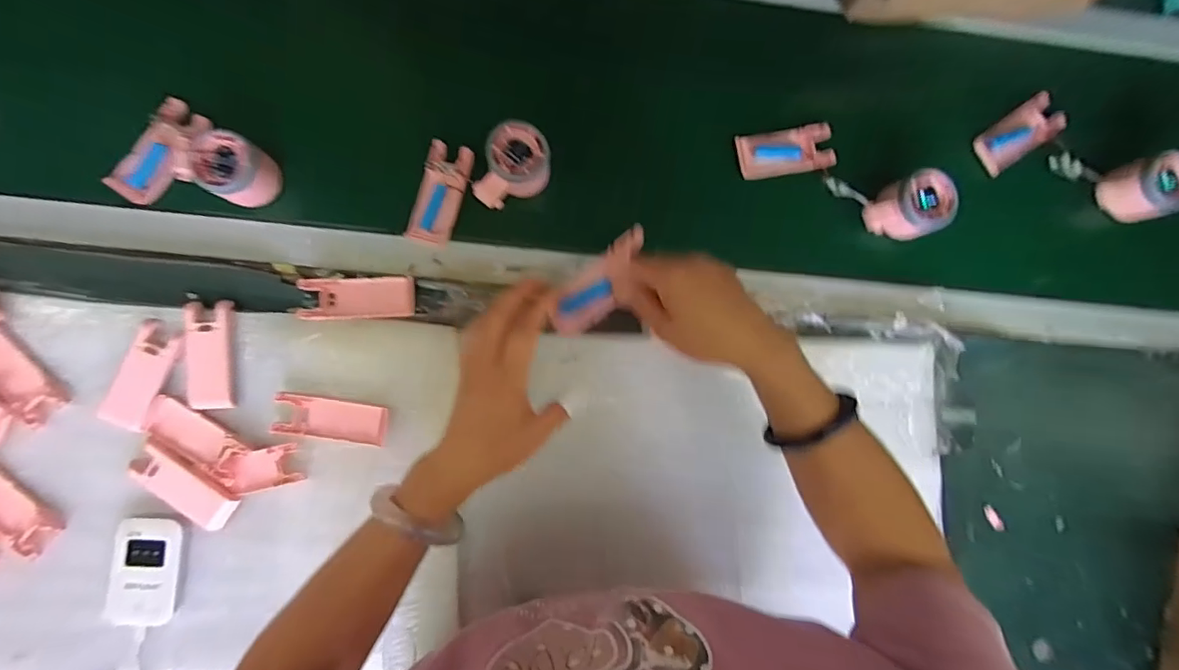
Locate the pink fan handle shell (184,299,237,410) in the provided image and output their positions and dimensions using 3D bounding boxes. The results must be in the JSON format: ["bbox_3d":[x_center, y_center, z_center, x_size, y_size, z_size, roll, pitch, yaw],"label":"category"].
[{"bbox_3d":[-0.365,0.019,0.501,0.043,0.008,0.102,-1,88,-5],"label":"pink fan handle shell"}]

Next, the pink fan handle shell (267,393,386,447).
[{"bbox_3d":[-0.249,0.082,0.506,0.101,0.013,0.039,9,87,-4],"label":"pink fan handle shell"}]

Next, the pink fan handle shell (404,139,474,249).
[{"bbox_3d":[-0.151,-0.144,0.530,0.043,0.013,0.103,15,87,-4],"label":"pink fan handle shell"}]

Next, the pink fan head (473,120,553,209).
[{"bbox_3d":[-0.073,-0.163,0.516,0.059,0.045,0.080,22,86,-3],"label":"pink fan head"}]

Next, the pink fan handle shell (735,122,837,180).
[{"bbox_3d":[0.212,-0.198,0.566,0.105,0.013,0.050,-10,88,-5],"label":"pink fan handle shell"}]

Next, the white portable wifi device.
[{"bbox_3d":[-0.420,0.225,0.492,0.059,0.020,0.101,11,87,-4],"label":"white portable wifi device"}]

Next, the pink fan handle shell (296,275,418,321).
[{"bbox_3d":[-0.229,-0.037,0.517,0.108,0.013,0.039,-3,88,-5],"label":"pink fan handle shell"}]

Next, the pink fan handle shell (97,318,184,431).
[{"bbox_3d":[-0.426,0.039,0.497,0.039,0.014,0.097,23,86,-3],"label":"pink fan handle shell"}]

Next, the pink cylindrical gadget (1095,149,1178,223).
[{"bbox_3d":[0.602,-0.158,0.563,0.064,0.058,0.065,0,88,-4],"label":"pink cylindrical gadget"}]

